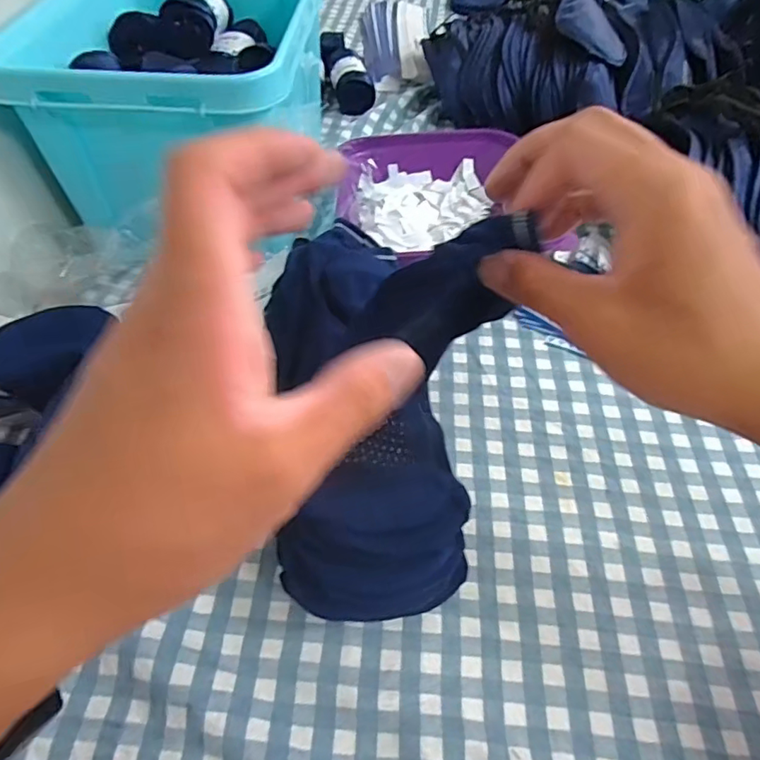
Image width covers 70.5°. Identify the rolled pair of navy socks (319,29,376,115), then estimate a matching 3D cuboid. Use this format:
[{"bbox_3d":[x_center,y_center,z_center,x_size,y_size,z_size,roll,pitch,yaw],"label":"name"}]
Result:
[{"bbox_3d":[-0.041,-0.369,0.640,0.043,0.035,0.134,-11,53,-9],"label":"rolled pair of navy socks"}]

